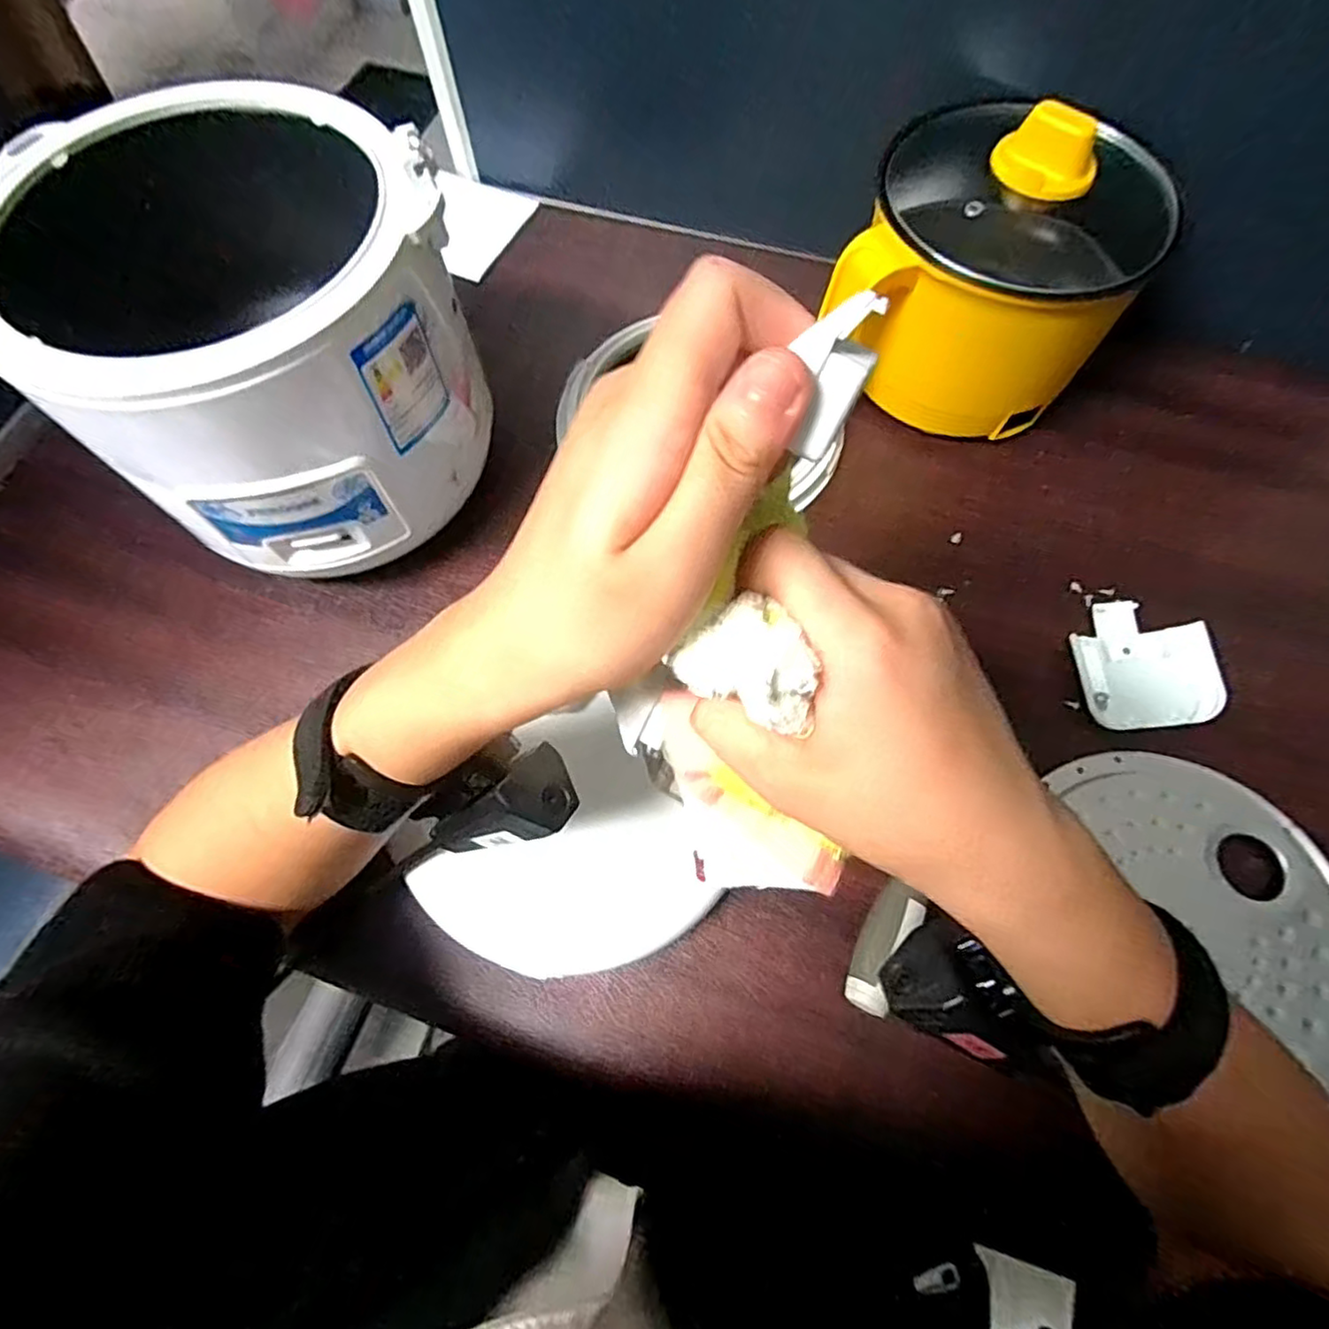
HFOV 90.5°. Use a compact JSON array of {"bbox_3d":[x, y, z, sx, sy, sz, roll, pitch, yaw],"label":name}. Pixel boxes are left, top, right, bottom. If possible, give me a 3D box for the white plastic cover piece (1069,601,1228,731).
[{"bbox_3d":[0.282,-0.002,0.390,0.076,0.012,0.078,-4,67,0],"label":"white plastic cover piece"}]

